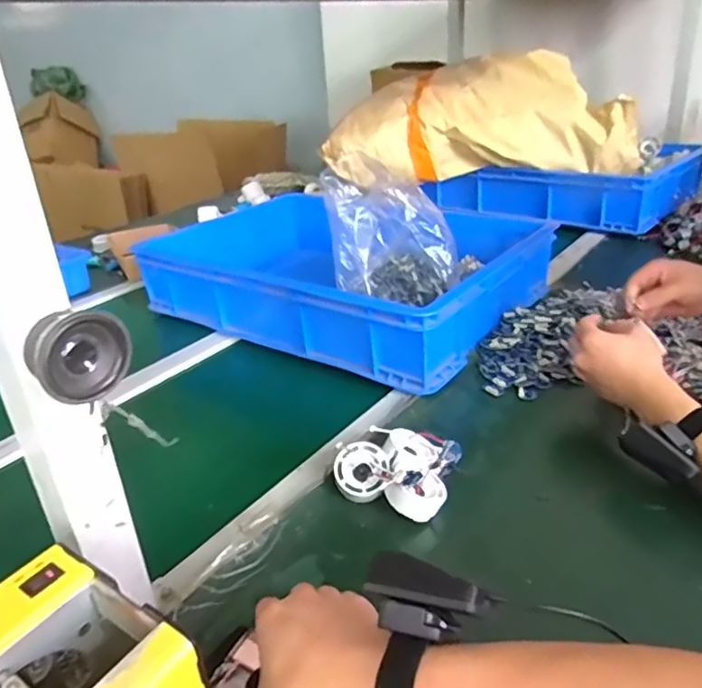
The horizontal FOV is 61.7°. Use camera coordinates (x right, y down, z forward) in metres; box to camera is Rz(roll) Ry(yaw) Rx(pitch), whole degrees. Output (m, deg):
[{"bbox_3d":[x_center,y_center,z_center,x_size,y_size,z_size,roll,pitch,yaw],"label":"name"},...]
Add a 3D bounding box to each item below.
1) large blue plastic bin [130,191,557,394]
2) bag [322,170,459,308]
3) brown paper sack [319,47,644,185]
[{"bbox_3d":[0.000,-0.140,1.002,0.572,0.101,0.449,17,34,34],"label":"large blue plastic bin"},{"bbox_3d":[0.057,-0.138,0.881,0.161,0.192,0.156,-7,28,-6],"label":"bag"},{"bbox_3d":[0.288,-0.517,1.354,0.684,0.218,0.278,-1,28,4],"label":"brown paper sack"}]

